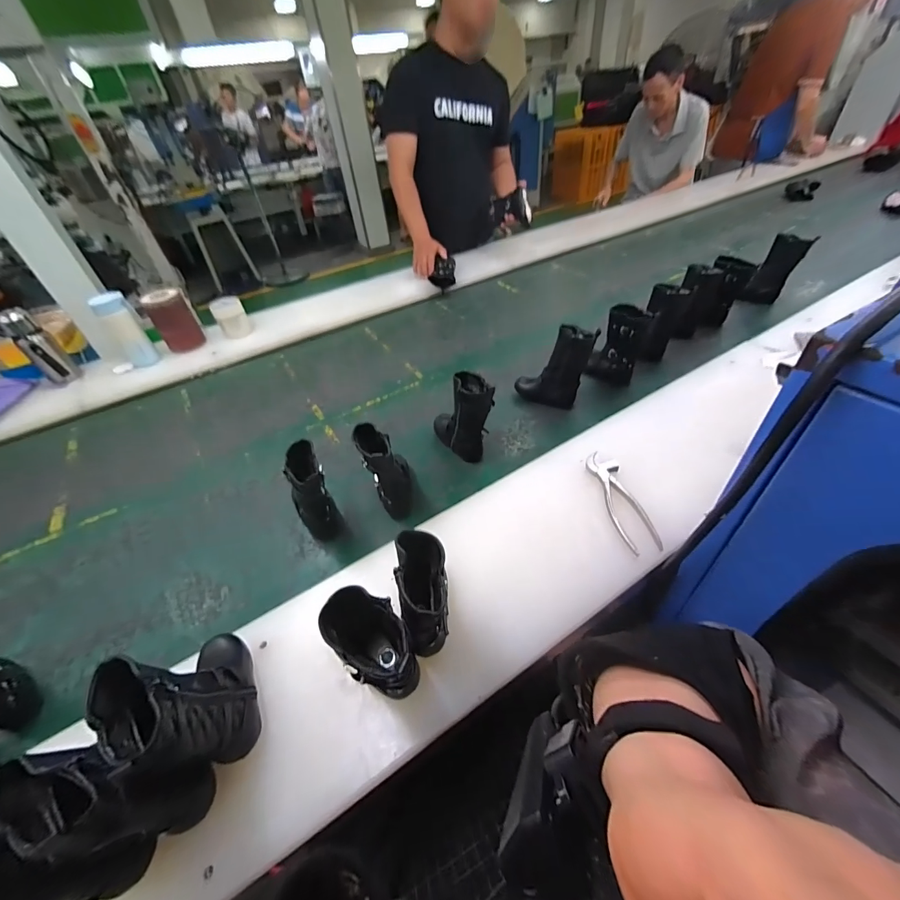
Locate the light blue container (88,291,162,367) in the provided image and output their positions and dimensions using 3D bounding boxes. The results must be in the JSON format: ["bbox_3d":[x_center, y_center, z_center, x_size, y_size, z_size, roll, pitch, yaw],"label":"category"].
[{"bbox_3d":[-0.864,-0.322,1.023,0.077,0.172,0.072,-31,48,-23],"label":"light blue container"}]

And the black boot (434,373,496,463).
[{"bbox_3d":[0.022,-0.066,0.732,0.073,0.170,0.136,-23,47,-16],"label":"black boot"}]

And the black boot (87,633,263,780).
[{"bbox_3d":[-0.254,0.231,0.370,0.065,0.157,0.148,-25,46,-18],"label":"black boot"}]

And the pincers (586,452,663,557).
[{"bbox_3d":[0.259,0.071,0.588,0.050,0.012,0.193,-7,43,1],"label":"pincers"}]

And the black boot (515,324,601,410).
[{"bbox_3d":[0.223,-0.172,0.825,0.154,0.171,0.065,9,47,15],"label":"black boot"}]

